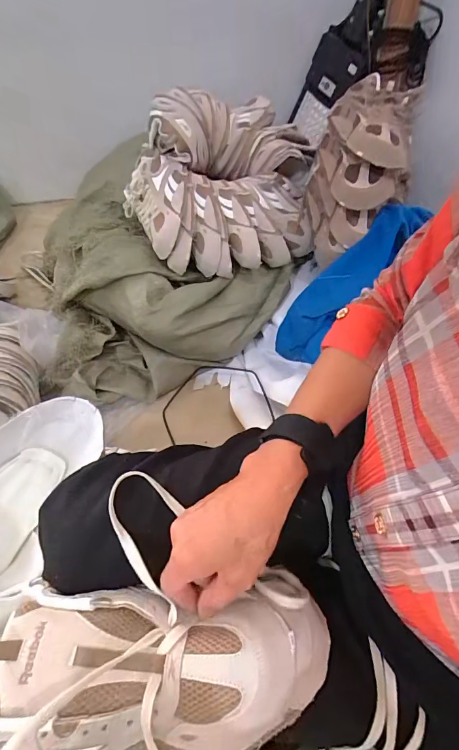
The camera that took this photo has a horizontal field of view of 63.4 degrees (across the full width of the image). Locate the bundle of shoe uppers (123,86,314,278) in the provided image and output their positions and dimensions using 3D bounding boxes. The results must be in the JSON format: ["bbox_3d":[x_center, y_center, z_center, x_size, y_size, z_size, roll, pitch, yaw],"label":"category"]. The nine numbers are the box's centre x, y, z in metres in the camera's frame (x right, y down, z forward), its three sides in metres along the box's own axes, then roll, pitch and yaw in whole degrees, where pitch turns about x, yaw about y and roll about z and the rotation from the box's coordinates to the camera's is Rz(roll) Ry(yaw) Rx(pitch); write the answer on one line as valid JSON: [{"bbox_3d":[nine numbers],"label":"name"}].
[{"bbox_3d":[-0.009,-0.452,0.830,0.403,0.200,0.464,5,59,0],"label":"bundle of shoe uppers"}]

